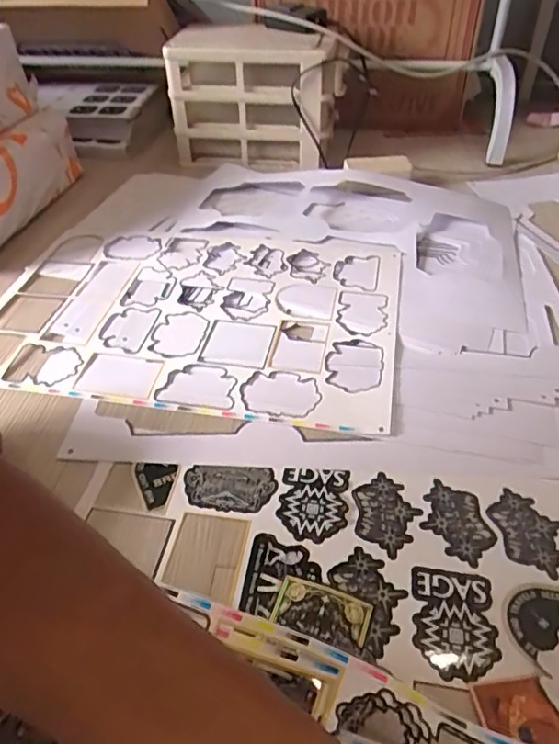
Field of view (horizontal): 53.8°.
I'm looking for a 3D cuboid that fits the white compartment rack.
[{"bbox_3d":[-0.031,-0.472,0.952,0.279,0.188,0.147,9,44,11],"label":"white compartment rack"}]

